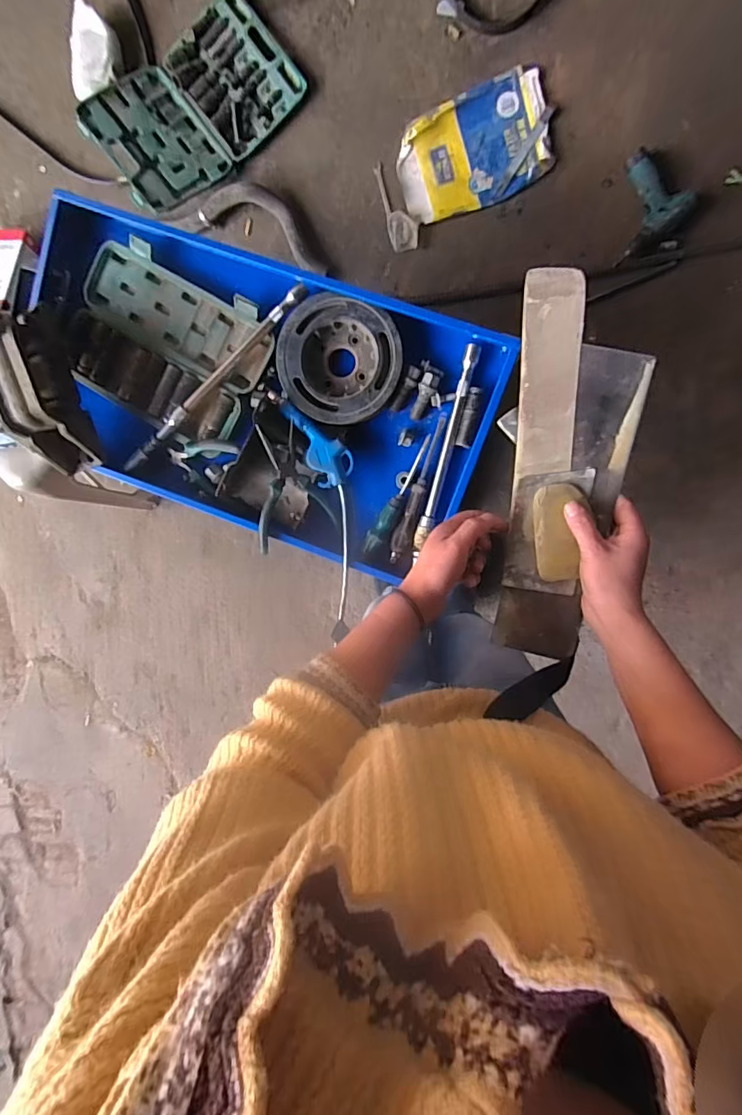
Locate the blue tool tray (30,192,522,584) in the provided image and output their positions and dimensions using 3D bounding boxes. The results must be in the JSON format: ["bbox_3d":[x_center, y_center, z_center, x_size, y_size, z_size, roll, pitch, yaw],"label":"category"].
[{"bbox_3d":[-0.166,-0.228,0.714,0.659,0.086,0.363,21,99,3],"label":"blue tool tray"}]

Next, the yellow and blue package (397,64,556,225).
[{"bbox_3d":[0.244,-0.984,1.204,0.355,0.043,0.244,-13,98,10],"label":"yellow and blue package"}]

